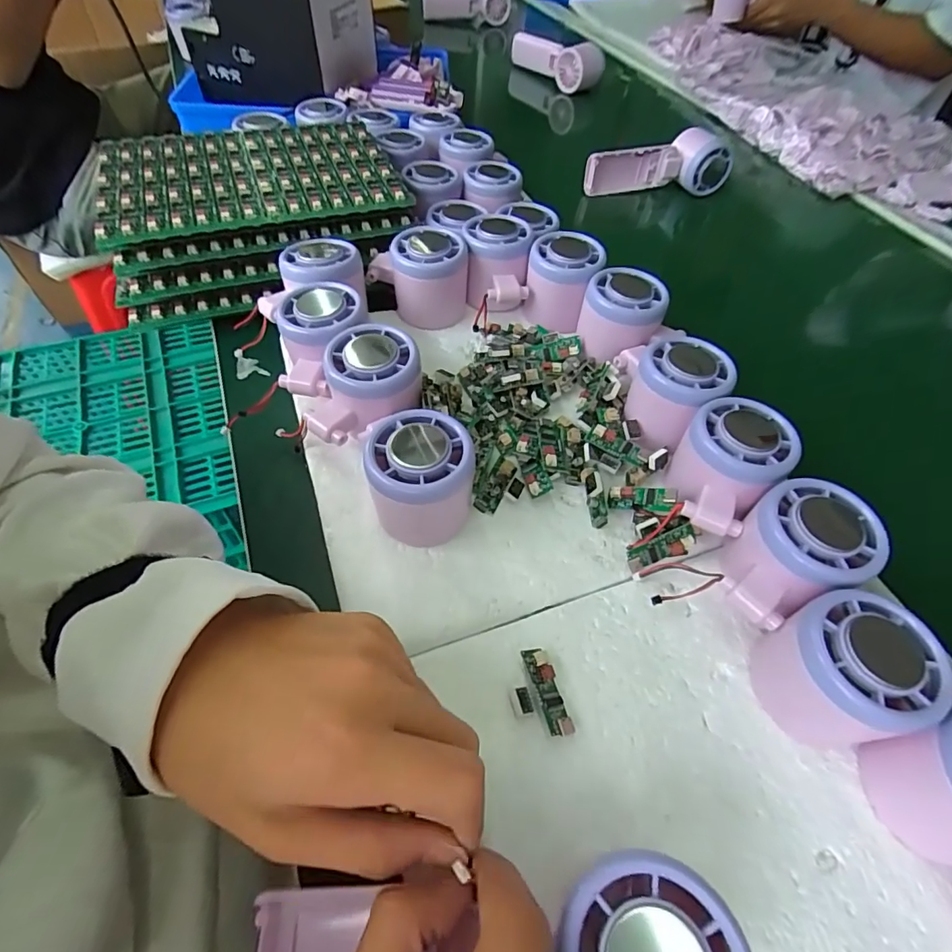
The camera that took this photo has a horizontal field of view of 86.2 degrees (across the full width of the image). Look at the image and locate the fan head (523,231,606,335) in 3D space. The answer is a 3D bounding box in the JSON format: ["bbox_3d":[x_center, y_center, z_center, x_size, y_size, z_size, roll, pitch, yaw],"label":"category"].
[{"bbox_3d":[0.065,-0.150,0.392,0.054,0.052,0.057,17,55,9],"label":"fan head"}]

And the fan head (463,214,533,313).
[{"bbox_3d":[0.016,-0.165,0.399,0.051,0.051,0.077,-2,55,-5],"label":"fan head"}]

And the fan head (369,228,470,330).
[{"bbox_3d":[-0.045,-0.152,0.392,0.074,0.058,0.055,5,54,0],"label":"fan head"}]

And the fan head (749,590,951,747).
[{"bbox_3d":[0.161,0.086,0.226,0.049,0.058,0.056,-1,55,-5],"label":"fan head"}]

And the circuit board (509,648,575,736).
[{"bbox_3d":[0.028,0.102,0.237,0.022,0.010,0.038,-11,56,-11],"label":"circuit board"}]

